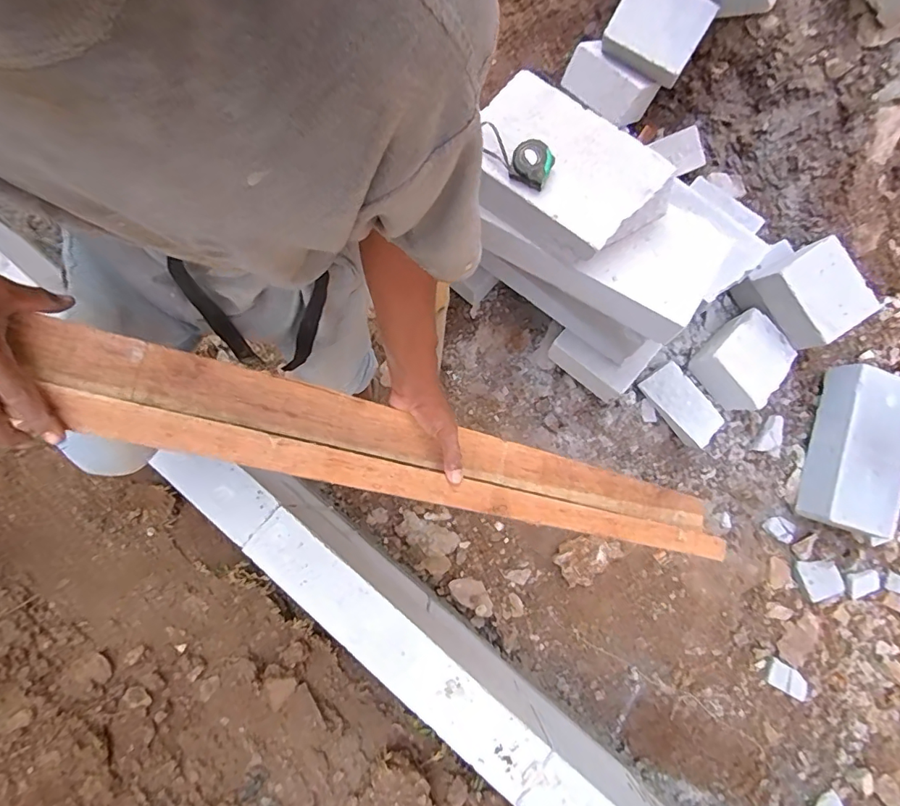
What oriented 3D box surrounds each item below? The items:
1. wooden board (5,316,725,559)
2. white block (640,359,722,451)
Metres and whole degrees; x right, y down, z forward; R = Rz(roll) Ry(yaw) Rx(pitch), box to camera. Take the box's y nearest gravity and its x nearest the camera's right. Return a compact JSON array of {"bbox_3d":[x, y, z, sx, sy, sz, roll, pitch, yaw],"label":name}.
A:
[{"bbox_3d":[0.022,0.079,0.593,0.872,0.026,0.108,16,63,-25],"label":"wooden board"},{"bbox_3d":[0.581,0.019,1.209,0.097,0.073,0.166,-36,75,-3],"label":"white block"}]

